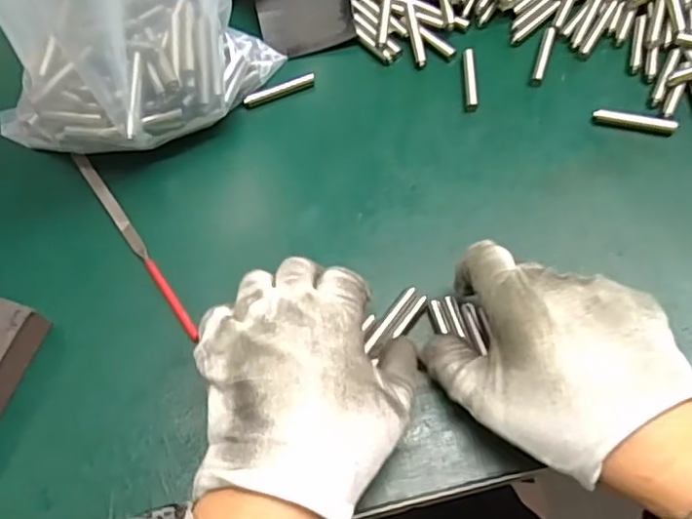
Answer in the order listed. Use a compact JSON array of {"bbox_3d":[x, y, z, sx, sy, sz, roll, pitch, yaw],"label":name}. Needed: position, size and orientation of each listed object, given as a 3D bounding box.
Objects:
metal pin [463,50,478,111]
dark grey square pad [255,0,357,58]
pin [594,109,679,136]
[{"bbox_3d":[0.081,-0.117,0.403,0.008,0.007,0.048,0,63,3],"label":"metal pin"},{"bbox_3d":[-0.028,-0.172,0.428,0.064,0.005,0.063,-14,78,-2],"label":"dark grey square pad"},{"bbox_3d":[0.177,-0.084,0.380,0.047,0.007,0.009,11,64,9],"label":"pin"}]

